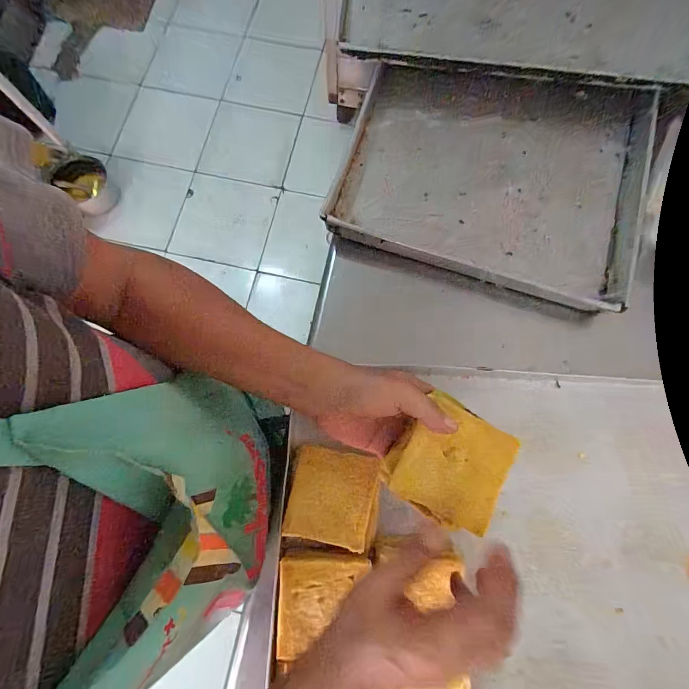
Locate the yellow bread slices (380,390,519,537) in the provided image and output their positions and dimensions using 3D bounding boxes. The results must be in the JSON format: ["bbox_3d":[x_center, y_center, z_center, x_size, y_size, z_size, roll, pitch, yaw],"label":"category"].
[{"bbox_3d":[0.094,0.107,0.315,0.094,0.025,0.098,31,78,9],"label":"yellow bread slices"}]

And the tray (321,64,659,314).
[{"bbox_3d":[0.207,-0.249,0.500,0.417,0.044,0.346,18,76,6],"label":"tray"}]

